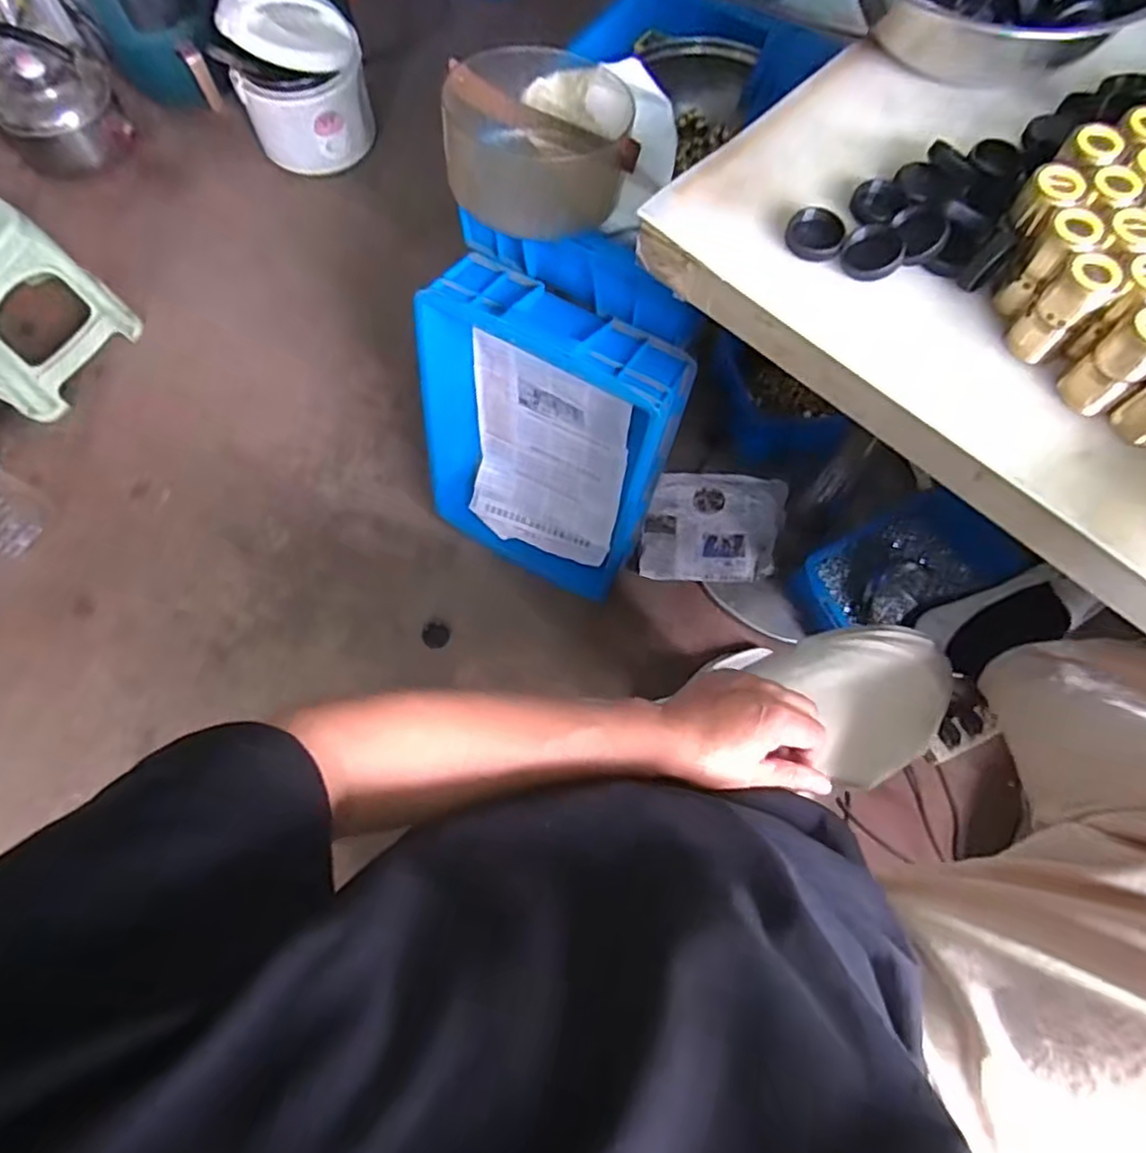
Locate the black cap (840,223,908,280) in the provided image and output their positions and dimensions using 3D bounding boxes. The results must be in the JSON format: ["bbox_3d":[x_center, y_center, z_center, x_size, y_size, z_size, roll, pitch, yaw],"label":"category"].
[{"bbox_3d":[0.235,-0.253,0.530,0.045,0.009,0.045,43,100,26],"label":"black cap"}]

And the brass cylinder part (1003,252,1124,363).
[{"bbox_3d":[0.348,-0.189,0.487,0.031,0.075,0.026,43,74,13],"label":"brass cylinder part"}]

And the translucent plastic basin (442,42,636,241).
[{"bbox_3d":[-0.035,-0.502,0.784,0.206,0.099,0.225,4,70,0],"label":"translucent plastic basin"}]

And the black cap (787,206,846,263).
[{"bbox_3d":[0.194,-0.274,0.544,0.043,0.016,0.039,21,71,6],"label":"black cap"}]

